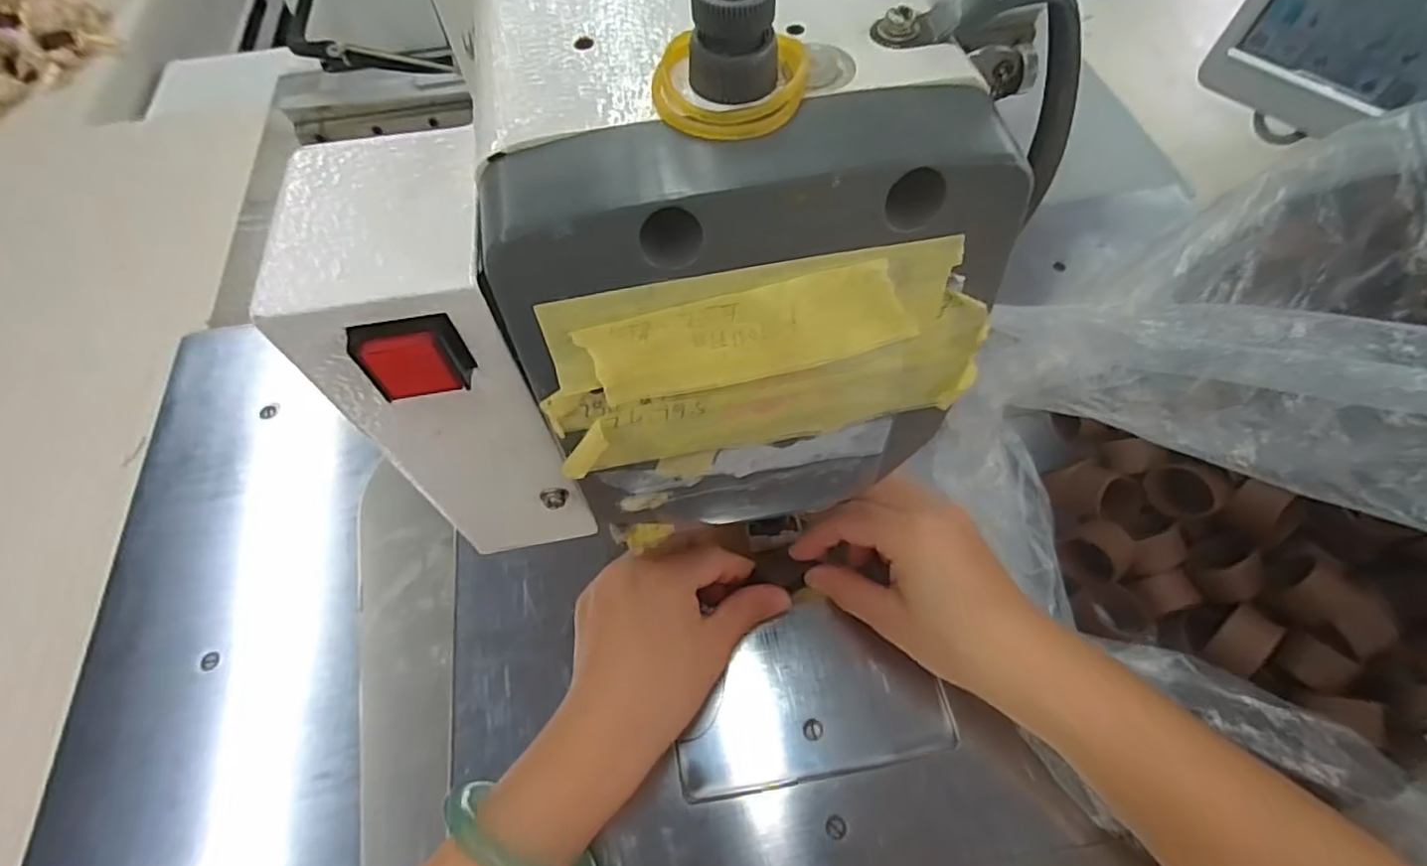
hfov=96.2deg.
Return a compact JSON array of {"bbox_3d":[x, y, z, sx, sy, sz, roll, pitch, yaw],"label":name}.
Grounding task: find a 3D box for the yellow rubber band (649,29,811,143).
[{"bbox_3d":[0.004,-0.069,0.127,0.031,0.005,0.028,1,60,3],"label":"yellow rubber band"}]

